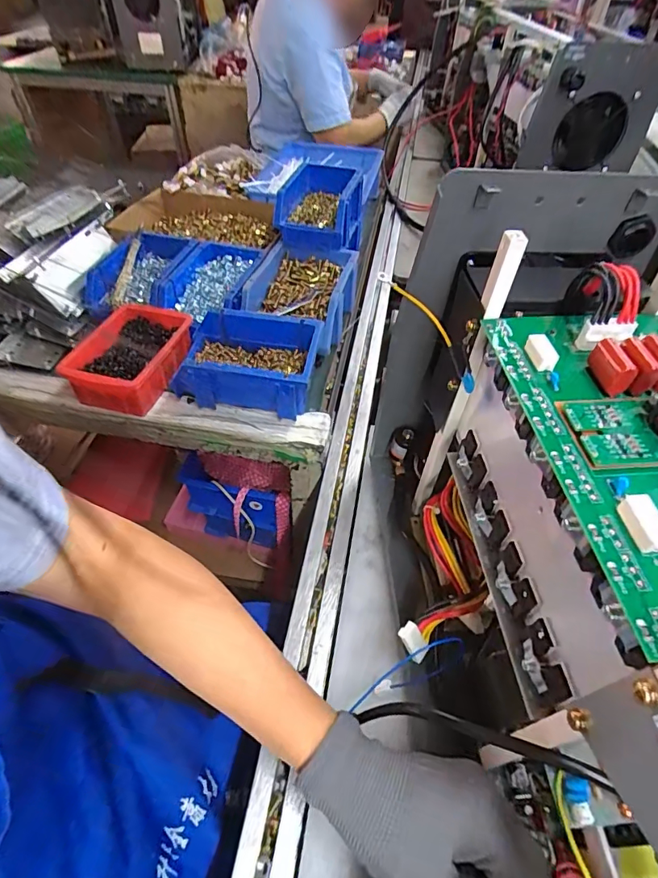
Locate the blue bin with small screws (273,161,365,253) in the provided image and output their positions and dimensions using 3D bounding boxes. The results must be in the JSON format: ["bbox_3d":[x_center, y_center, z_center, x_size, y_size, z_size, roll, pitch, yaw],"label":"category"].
[{"bbox_3d":[-0.013,-0.339,0.690,0.110,0.087,0.153,11,50,8],"label":"blue bin with small screws"}]

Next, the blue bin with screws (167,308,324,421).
[{"bbox_3d":[-0.094,-0.087,0.532,0.160,0.071,0.098,11,50,7],"label":"blue bin with screws"}]

